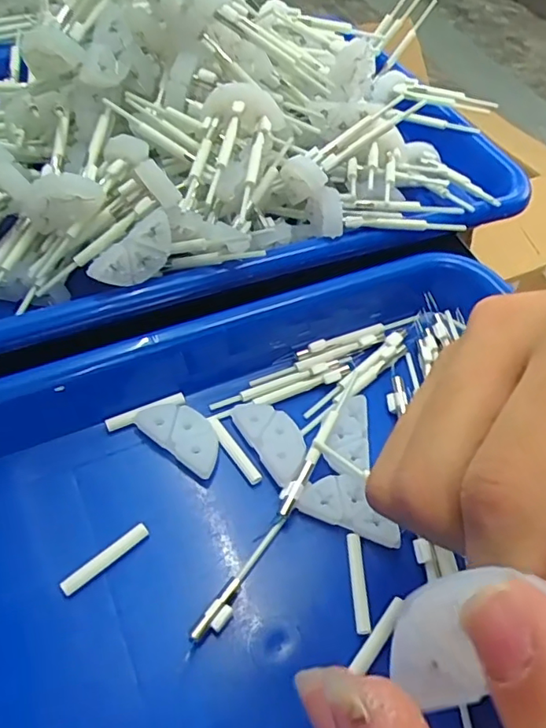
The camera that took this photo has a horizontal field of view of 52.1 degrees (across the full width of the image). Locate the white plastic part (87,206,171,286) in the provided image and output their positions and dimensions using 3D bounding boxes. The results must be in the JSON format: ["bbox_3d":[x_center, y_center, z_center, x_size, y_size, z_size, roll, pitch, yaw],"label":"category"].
[{"bbox_3d":[-0.057,-0.045,0.234,0.039,0.020,0.004,-41,35,-9],"label":"white plastic part"}]

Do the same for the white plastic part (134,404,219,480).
[{"bbox_3d":[-0.036,0.028,0.228,0.038,0.004,0.020,37,56,17],"label":"white plastic part"}]

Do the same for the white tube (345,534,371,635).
[{"bbox_3d":[0.030,0.077,0.198,0.005,0.004,0.033,1,52,-4],"label":"white tube"}]

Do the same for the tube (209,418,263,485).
[{"bbox_3d":[-0.016,0.035,0.228,0.006,0.004,0.032,-32,67,-20],"label":"tube"}]

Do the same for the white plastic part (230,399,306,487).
[{"bbox_3d":[0.000,0.029,0.228,0.021,0.007,0.040,-25,58,-22],"label":"white plastic part"}]

